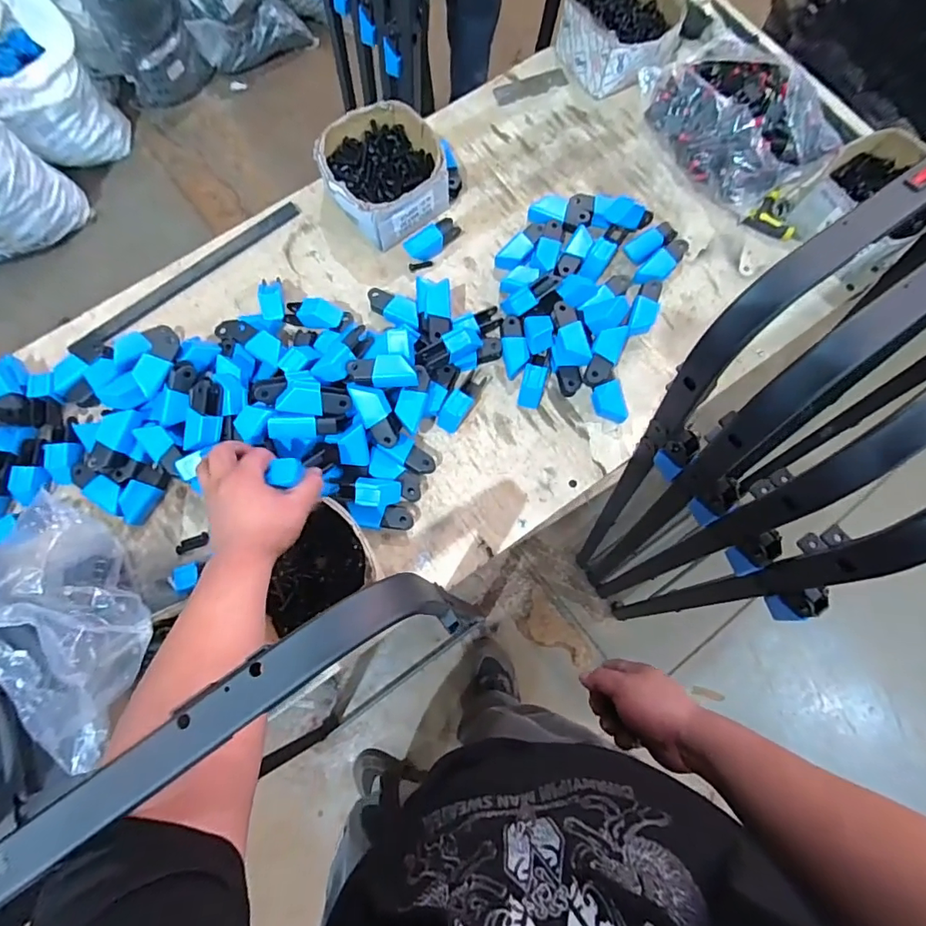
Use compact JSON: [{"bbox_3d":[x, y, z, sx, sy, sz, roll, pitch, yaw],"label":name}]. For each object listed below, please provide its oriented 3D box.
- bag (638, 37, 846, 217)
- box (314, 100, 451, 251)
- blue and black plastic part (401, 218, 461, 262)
[{"bbox_3d":[0.419,-0.537,0.761,0.229,0.067,0.281,-33,79,-7],"label":"bag"},{"bbox_3d":[-0.119,-0.426,0.742,0.173,0.077,0.184,-34,79,-7],"label":"box"},{"bbox_3d":[-0.042,-0.318,0.723,0.085,0.033,0.033,-36,79,-8],"label":"blue and black plastic part"}]

